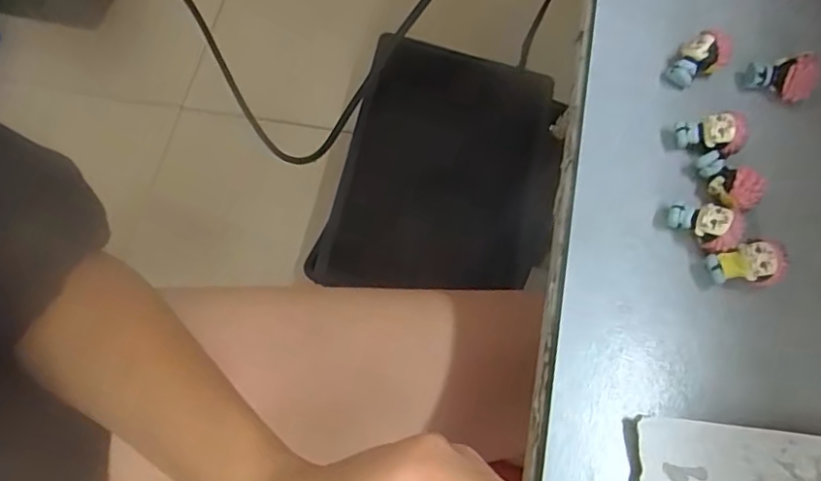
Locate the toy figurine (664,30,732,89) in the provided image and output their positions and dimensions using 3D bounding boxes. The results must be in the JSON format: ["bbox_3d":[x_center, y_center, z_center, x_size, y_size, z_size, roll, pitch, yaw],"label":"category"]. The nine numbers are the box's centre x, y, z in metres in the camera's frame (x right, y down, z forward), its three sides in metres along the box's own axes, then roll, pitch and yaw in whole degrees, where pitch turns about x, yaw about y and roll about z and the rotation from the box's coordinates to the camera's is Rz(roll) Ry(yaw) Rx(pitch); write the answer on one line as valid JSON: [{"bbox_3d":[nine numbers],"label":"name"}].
[{"bbox_3d":[0.137,-0.085,0.276,0.022,0.024,0.022,35,72,13],"label":"toy figurine"}]

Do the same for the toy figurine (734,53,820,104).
[{"bbox_3d":[0.174,-0.076,0.272,0.030,0.018,0.015,14,68,5],"label":"toy figurine"}]

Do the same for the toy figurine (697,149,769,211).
[{"bbox_3d":[0.138,-0.026,0.253,0.014,0.022,0.030,-23,70,-10],"label":"toy figurine"}]

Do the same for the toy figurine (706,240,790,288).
[{"bbox_3d":[0.139,0.012,0.241,0.025,0.022,0.019,-15,69,-7],"label":"toy figurine"}]

